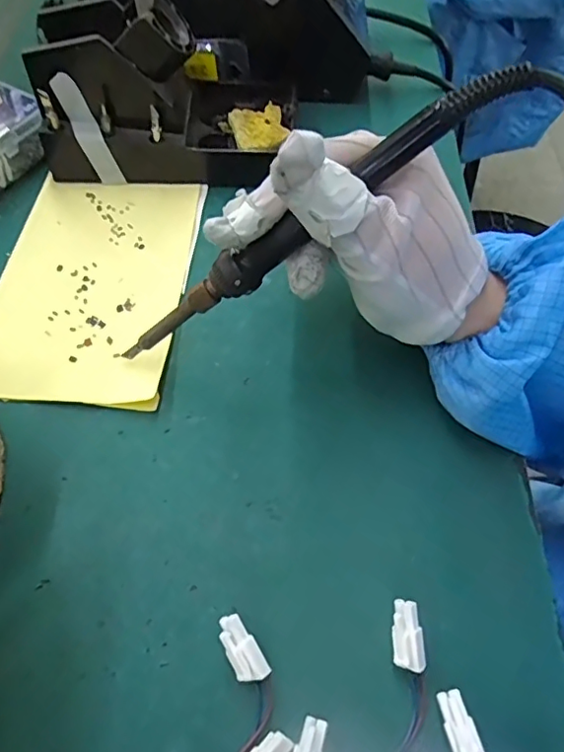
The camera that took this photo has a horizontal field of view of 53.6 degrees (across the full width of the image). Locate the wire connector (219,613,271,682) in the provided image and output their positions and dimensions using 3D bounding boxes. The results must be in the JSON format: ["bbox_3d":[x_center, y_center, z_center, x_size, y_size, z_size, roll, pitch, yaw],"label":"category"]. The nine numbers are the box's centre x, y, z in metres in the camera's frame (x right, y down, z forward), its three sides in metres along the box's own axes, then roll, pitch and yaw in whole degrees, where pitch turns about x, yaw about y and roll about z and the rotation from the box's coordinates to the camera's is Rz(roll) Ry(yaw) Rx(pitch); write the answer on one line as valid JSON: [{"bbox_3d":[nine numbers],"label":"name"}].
[{"bbox_3d":[-0.016,0.104,0.214,0.012,0.009,0.025,-31,85,-14],"label":"wire connector"}]

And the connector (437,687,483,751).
[{"bbox_3d":[0.064,0.126,0.199,0.010,0.004,0.025,-10,43,-2],"label":"connector"}]

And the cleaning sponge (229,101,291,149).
[{"bbox_3d":[-0.015,-0.165,0.371,0.035,0.004,0.050,-13,56,-5],"label":"cleaning sponge"}]

